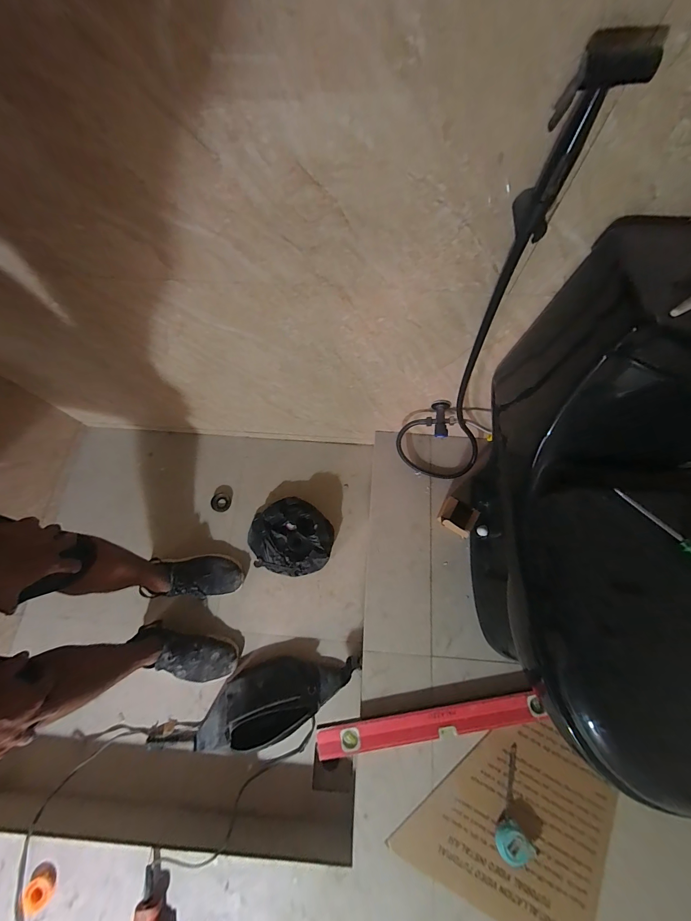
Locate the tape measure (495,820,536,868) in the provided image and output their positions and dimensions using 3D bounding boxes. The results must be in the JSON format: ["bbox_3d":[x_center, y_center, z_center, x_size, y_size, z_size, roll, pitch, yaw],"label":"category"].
[{"bbox_3d":[0.344,0.790,0.675,0.065,0.038,0.058,-32,73,-10],"label":"tape measure"}]

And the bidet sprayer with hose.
[{"bbox_3d":[0.245,-0.142,0.634,0.134,0.822,0.170,-38,74,-12],"label":"bidet sprayer with hose"}]

